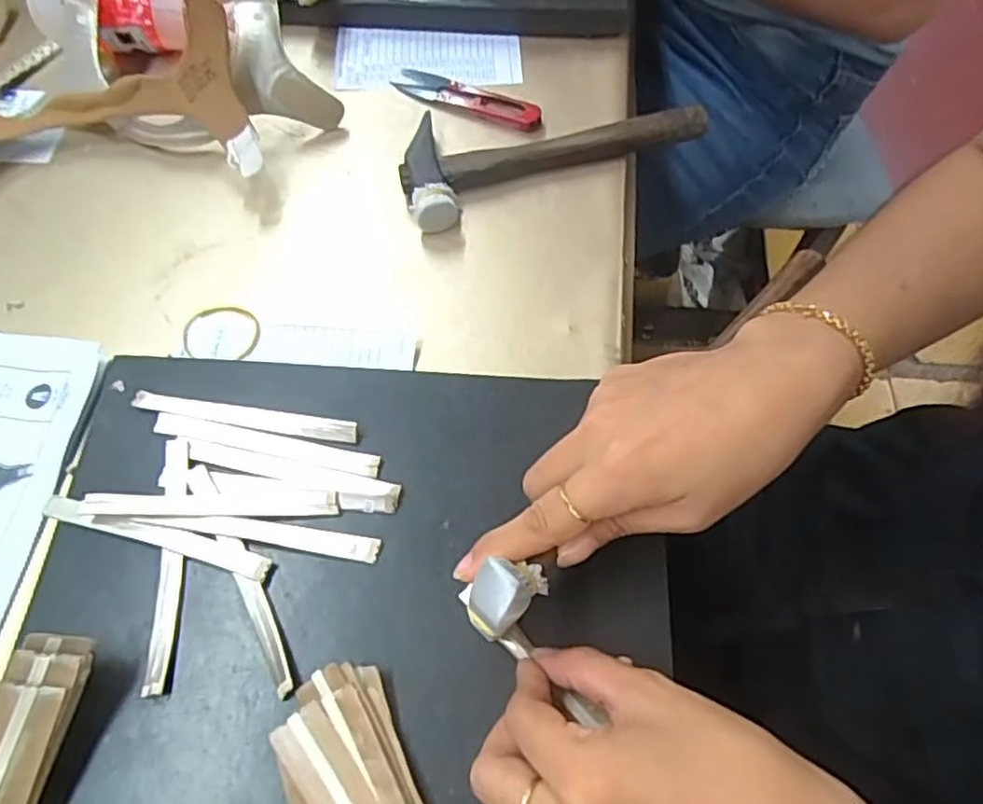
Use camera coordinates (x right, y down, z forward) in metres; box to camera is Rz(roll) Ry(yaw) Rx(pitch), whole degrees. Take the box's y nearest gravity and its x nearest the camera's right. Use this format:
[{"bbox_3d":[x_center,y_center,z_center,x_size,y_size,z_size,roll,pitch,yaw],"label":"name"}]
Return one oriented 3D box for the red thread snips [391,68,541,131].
[{"bbox_3d":[-0.018,-0.227,0.510,0.117,0.007,0.026,25,66,12],"label":"red thread snips"}]

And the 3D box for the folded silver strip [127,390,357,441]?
[{"bbox_3d":[-0.132,0.007,0.364,0.123,0.006,0.012,8,63,4],"label":"folded silver strip"}]

